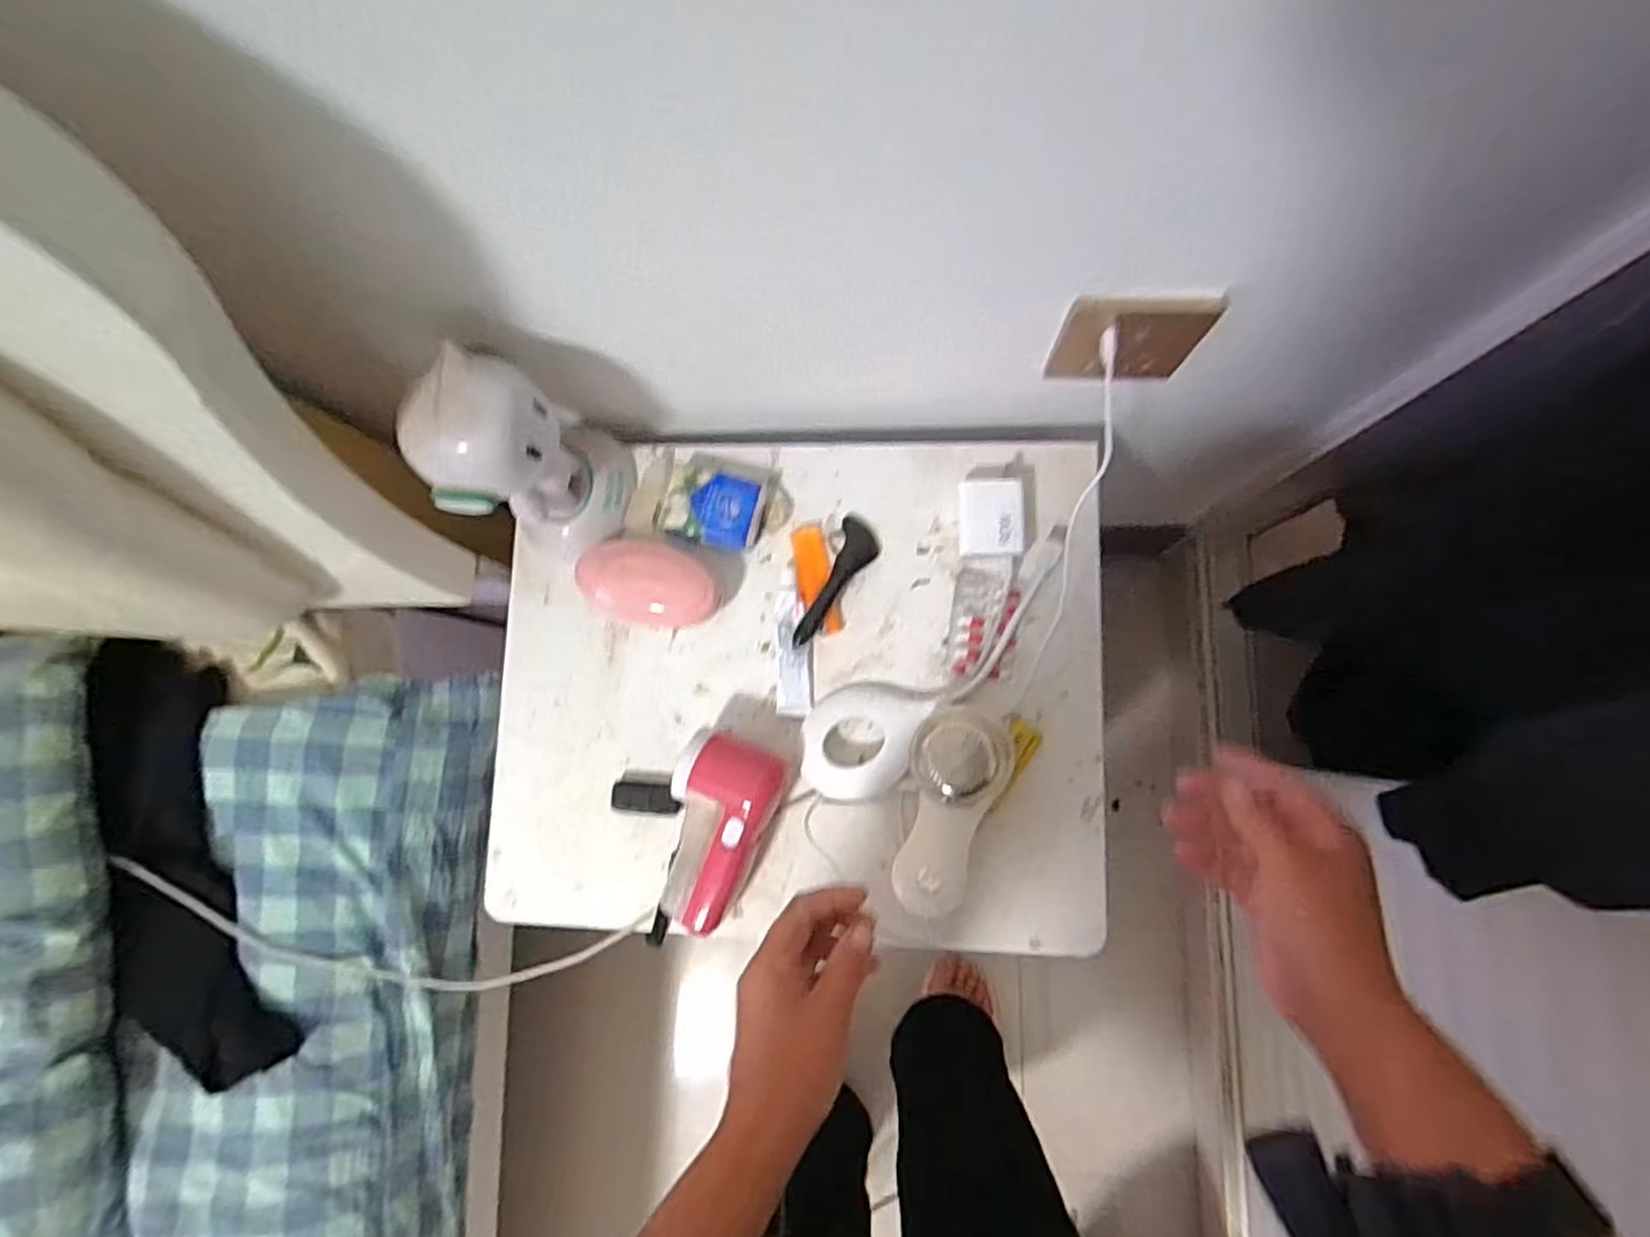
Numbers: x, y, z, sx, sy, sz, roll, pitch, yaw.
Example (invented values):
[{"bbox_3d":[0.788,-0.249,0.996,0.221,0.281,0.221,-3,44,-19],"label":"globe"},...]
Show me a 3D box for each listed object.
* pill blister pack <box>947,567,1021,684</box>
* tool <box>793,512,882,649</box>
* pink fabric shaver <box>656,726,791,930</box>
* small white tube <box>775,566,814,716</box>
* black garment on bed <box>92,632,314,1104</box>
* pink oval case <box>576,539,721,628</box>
[{"bbox_3d":[0.121,0.005,0.547,0.049,0.011,0.084,6,83,6],"label":"pill blister pack"},{"bbox_3d":[0.008,-0.027,0.557,0.033,0.012,0.109,28,73,5],"label":"tool"},{"bbox_3d":[-0.079,0.155,0.530,0.071,0.056,0.134,16,84,7],"label":"pink fabric shaver"},{"bbox_3d":[-0.023,0.018,0.561,0.027,0.017,0.111,-1,82,5],"label":"small white tube"},{"bbox_3d":[-0.513,0.186,0.578,0.112,0.045,0.358,-19,81,3],"label":"black garment on bed"},{"bbox_3d":[-0.136,-0.026,0.563,0.111,0.041,0.063,7,83,6],"label":"pink oval case"}]

